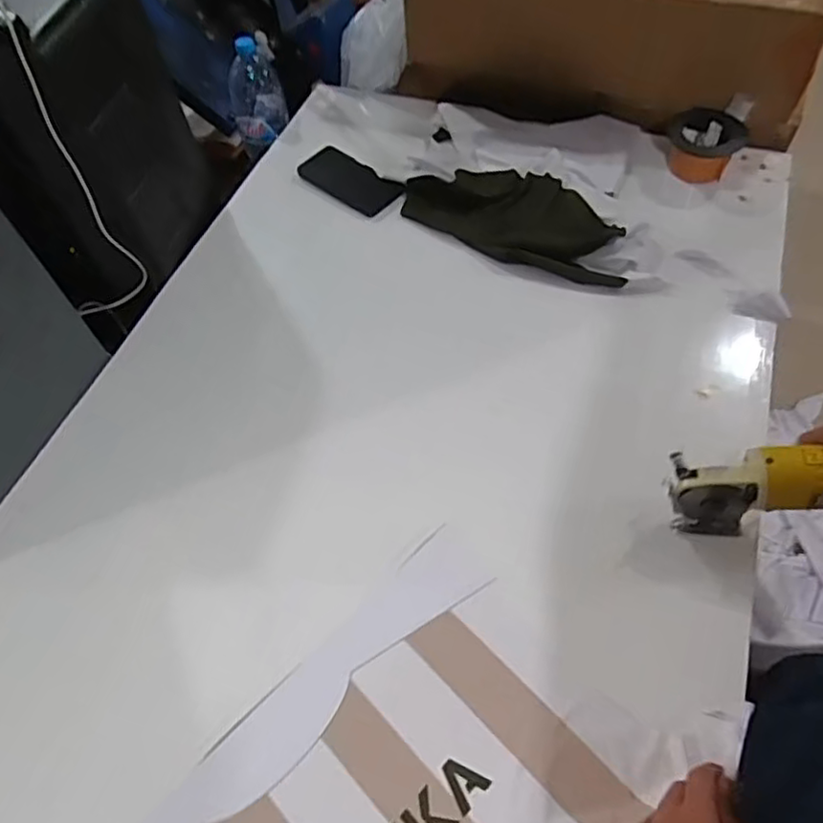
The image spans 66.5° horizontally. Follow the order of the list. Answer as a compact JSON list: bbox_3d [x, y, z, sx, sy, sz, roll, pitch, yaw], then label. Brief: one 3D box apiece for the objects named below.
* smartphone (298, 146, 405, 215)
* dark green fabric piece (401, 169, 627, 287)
[{"bbox_3d":[-0.093,-0.357,0.965,0.179,0.014,0.084,38,67,24],"label":"smartphone"},{"bbox_3d":[0.151,-0.285,0.892,0.323,0.023,0.170,25,63,18],"label":"dark green fabric piece"}]

